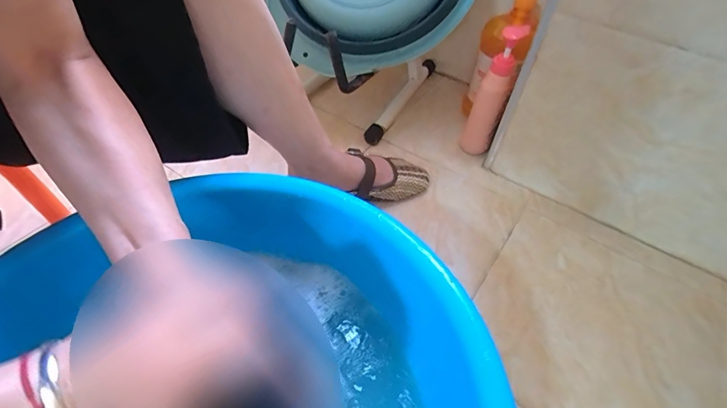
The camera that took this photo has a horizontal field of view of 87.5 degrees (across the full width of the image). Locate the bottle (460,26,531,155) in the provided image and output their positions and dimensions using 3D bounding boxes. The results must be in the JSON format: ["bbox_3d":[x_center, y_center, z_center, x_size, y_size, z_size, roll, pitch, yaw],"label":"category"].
[{"bbox_3d":[0.222,-0.191,0.668,0.054,0.228,0.082,17,52,12],"label":"bottle"}]

